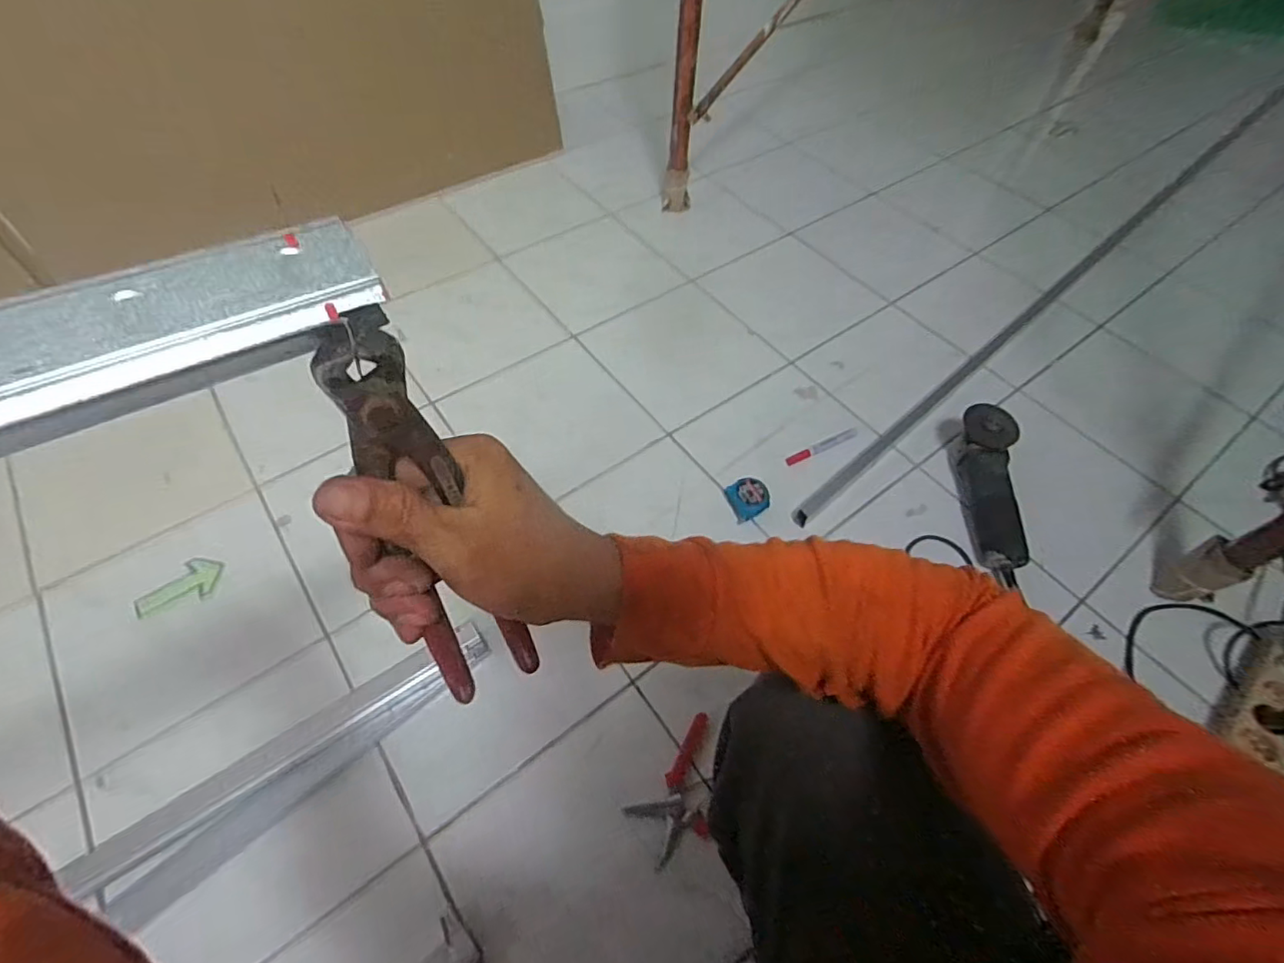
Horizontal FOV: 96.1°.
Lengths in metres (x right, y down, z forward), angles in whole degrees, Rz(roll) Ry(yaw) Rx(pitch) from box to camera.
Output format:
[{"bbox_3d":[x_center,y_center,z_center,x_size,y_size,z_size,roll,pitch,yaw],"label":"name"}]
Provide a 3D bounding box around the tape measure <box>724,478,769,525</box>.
[{"bbox_3d":[0.169,0.028,0.909,0.061,0.038,0.068,-11,57,-9],"label":"tape measure"}]

